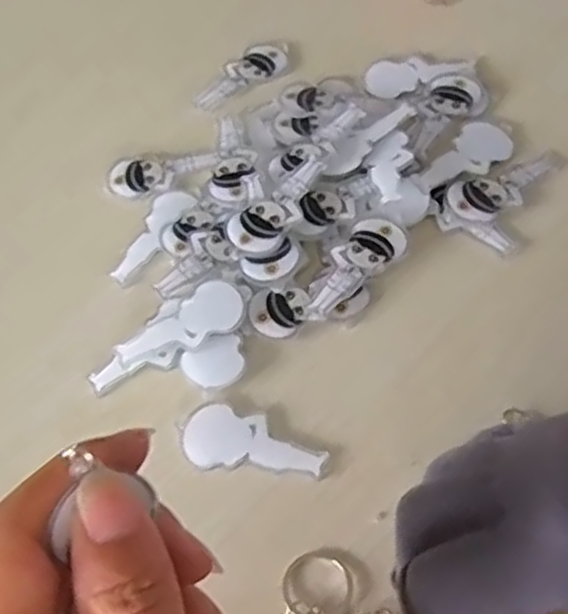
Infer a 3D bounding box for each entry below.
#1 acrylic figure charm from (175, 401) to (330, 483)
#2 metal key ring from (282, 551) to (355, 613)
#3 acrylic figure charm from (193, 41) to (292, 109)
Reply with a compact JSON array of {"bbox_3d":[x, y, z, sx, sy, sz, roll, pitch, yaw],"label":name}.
[{"bbox_3d":[-0.012,0.051,0.288,0.058,0.004,0.025,6,64,5],"label":"acrylic figure charm"},{"bbox_3d":[0.012,0.098,0.257,0.024,0.004,0.025,-1,63,1],"label":"metal key ring"},{"bbox_3d":[-0.021,-0.125,0.396,0.059,0.004,0.027,-39,69,-16],"label":"acrylic figure charm"}]

